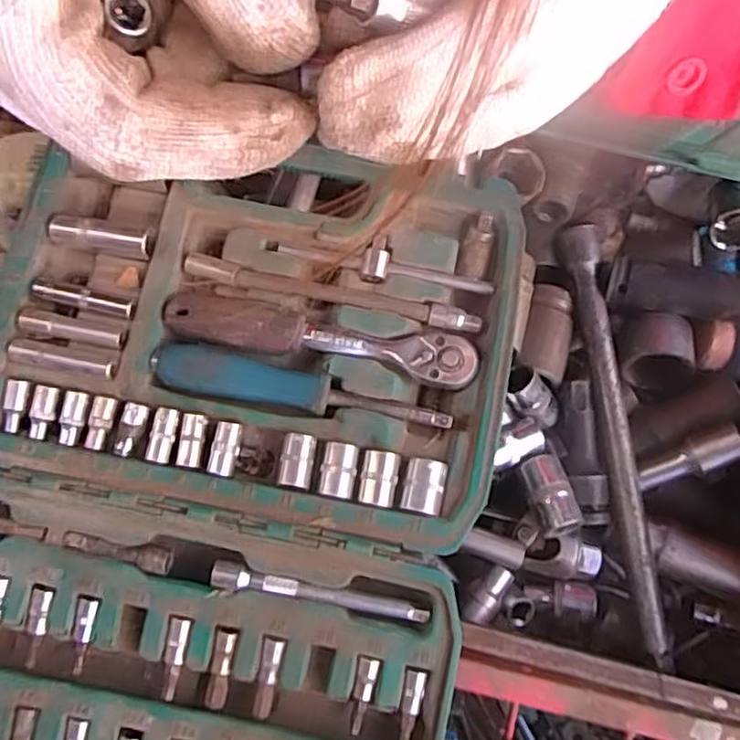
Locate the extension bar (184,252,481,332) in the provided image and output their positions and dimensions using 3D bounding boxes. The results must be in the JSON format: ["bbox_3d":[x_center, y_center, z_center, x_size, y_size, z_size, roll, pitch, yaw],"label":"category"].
[{"bbox_3d":[-0.019,-0.039,0.350,0.149,0.009,0.011,12,79,3],"label":"extension bar"}]

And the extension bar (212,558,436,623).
[{"bbox_3d":[-0.023,0.102,0.316,0.098,0.010,0.011,11,79,3],"label":"extension bar"}]

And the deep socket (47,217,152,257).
[{"bbox_3d":[-0.136,-0.067,0.352,0.051,0.013,0.012,9,79,3],"label":"deep socket"}]

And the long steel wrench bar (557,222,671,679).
[{"bbox_3d":[0.139,0.033,0.386,0.022,0.017,0.242,-8,79,-1],"label":"long steel wrench bar"}]

